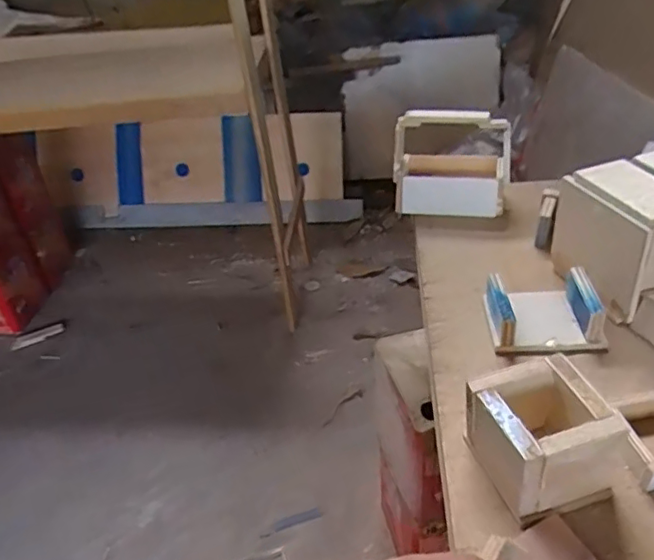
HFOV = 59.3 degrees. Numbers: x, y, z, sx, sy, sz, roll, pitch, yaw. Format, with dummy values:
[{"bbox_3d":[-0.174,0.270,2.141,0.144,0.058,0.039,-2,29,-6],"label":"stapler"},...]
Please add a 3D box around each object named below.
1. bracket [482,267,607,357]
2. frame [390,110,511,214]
[{"bbox_3d":[0.246,0.034,0.662,0.115,0.048,0.102,-3,36,2],"label":"bracket"},{"bbox_3d":[0.191,-0.184,0.883,0.170,0.149,0.084,5,37,13],"label":"frame"}]

